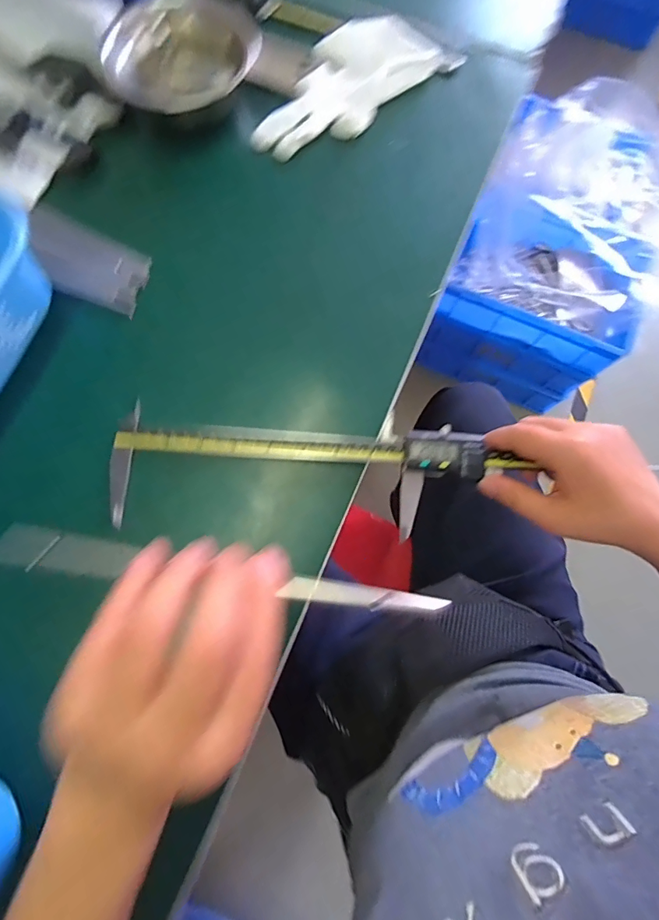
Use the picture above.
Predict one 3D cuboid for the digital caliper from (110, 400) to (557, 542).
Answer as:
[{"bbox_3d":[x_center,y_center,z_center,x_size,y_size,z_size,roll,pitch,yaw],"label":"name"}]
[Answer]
[{"bbox_3d":[-0.004,0.008,0.323,0.313,0.012,0.080,1,74,2],"label":"digital caliper"}]

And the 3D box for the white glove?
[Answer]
[{"bbox_3d":[0.015,-0.358,0.417,0.199,0.032,0.091,-41,79,-12],"label":"white glove"}]

